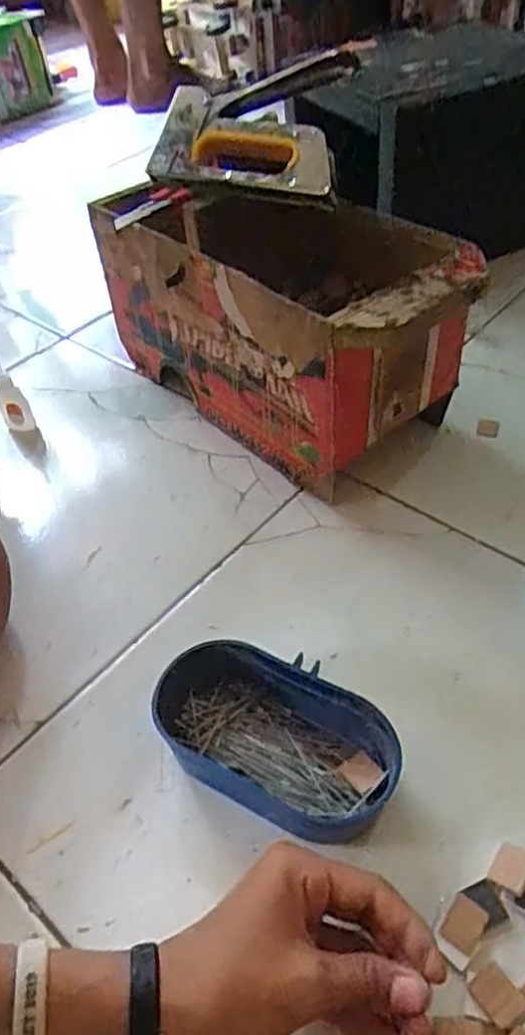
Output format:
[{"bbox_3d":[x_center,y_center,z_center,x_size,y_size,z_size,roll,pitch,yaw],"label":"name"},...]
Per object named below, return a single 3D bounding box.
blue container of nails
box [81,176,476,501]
[{"bbox_3d":[0.005,0.138,0.433,0.153,0.048,0.084,20,53,23],"label":"blue container of nails"},{"bbox_3d":[0.004,-0.188,0.646,0.157,0.185,0.375,-37,53,-24],"label":"box"}]

